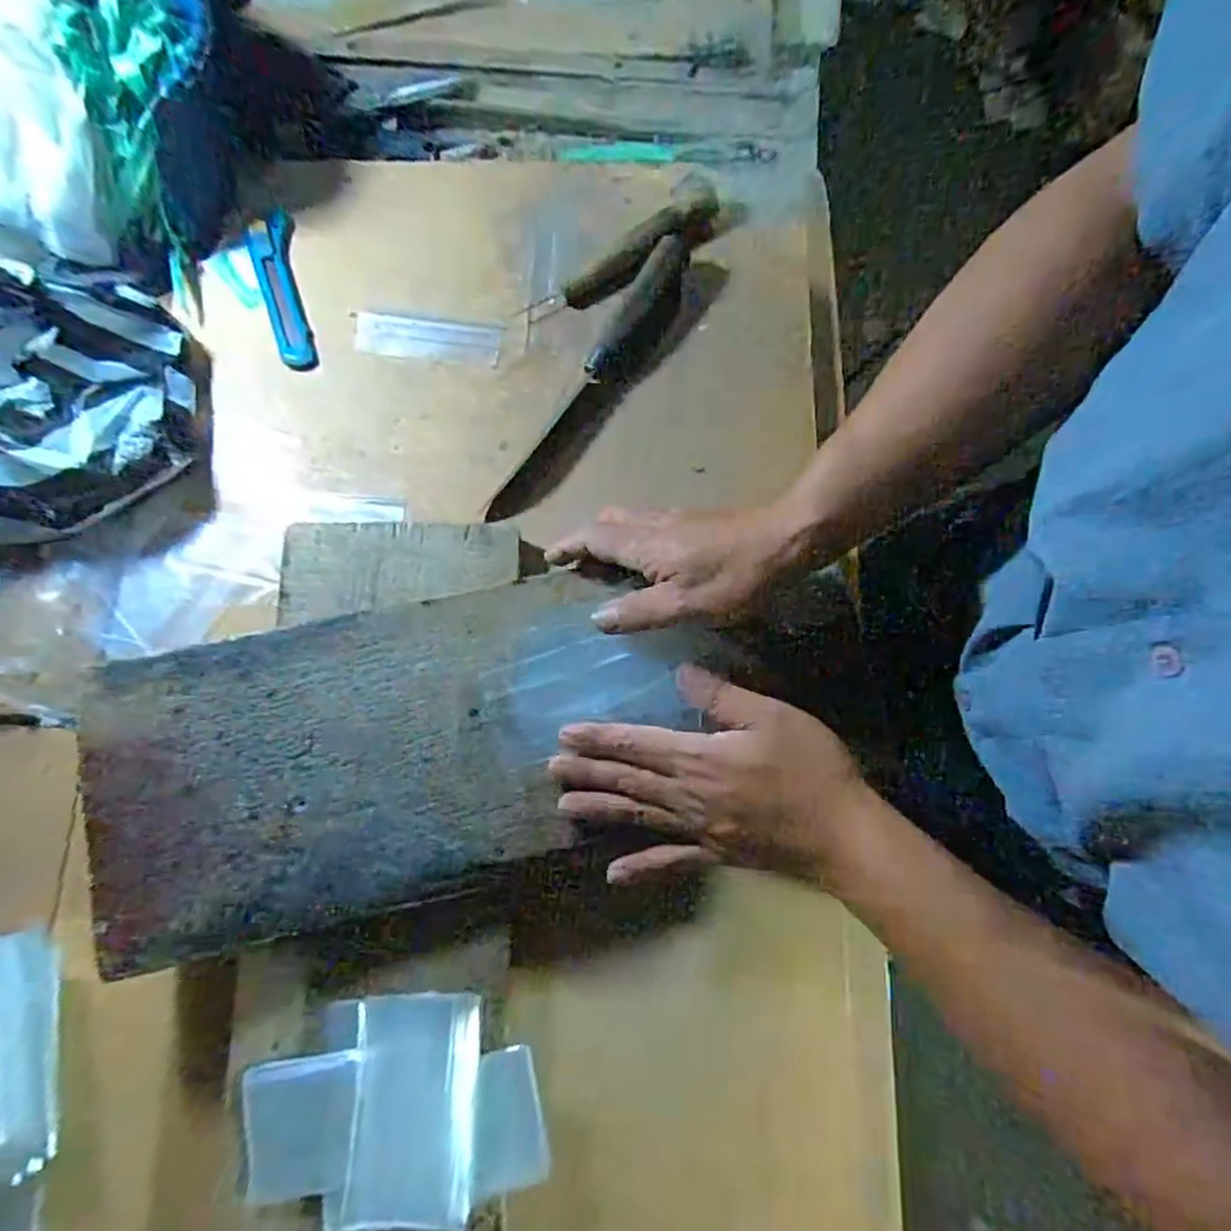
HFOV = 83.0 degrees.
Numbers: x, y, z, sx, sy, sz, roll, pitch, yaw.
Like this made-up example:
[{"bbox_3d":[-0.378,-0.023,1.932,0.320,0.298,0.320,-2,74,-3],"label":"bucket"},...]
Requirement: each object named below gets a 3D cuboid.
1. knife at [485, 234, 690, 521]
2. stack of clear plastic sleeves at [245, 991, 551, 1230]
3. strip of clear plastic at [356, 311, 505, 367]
[{"bbox_3d":[-0.011,-0.176,0.518,0.040,0.021,0.250,32,78,4],"label":"knife"},{"bbox_3d":[-0.125,0.274,0.386,0.164,0.018,0.109,-7,78,-5],"label":"stack of clear plastic sleeves"},{"bbox_3d":[-0.146,-0.215,0.537,0.111,0.004,0.037,6,78,-2],"label":"strip of clear plastic"}]

